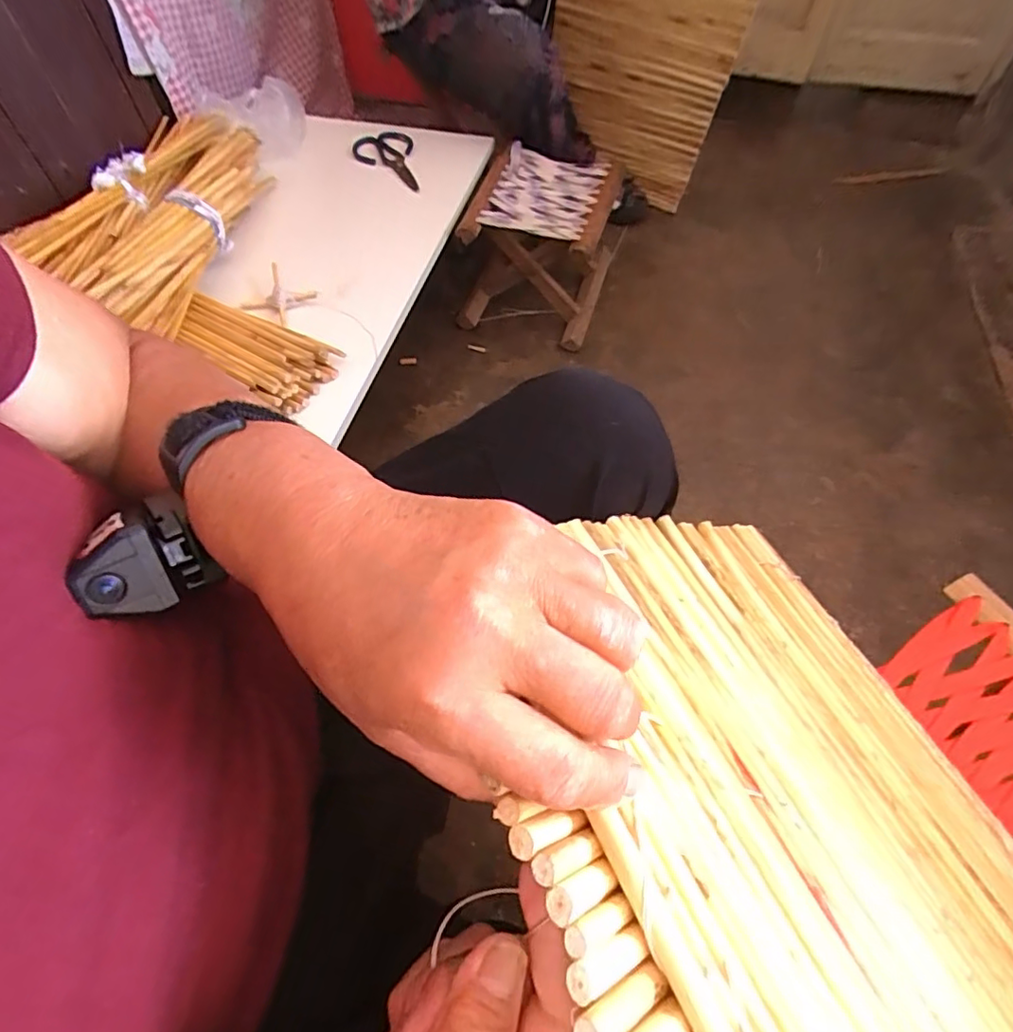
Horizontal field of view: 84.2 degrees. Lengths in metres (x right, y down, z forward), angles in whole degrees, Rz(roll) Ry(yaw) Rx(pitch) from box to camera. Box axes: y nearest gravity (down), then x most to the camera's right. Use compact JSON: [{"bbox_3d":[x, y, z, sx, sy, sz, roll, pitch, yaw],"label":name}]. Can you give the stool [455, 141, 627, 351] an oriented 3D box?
[{"bbox_3d":[0.060,-0.479,1.021,0.248,0.219,0.267,12,59,5],"label":"stool"}]

